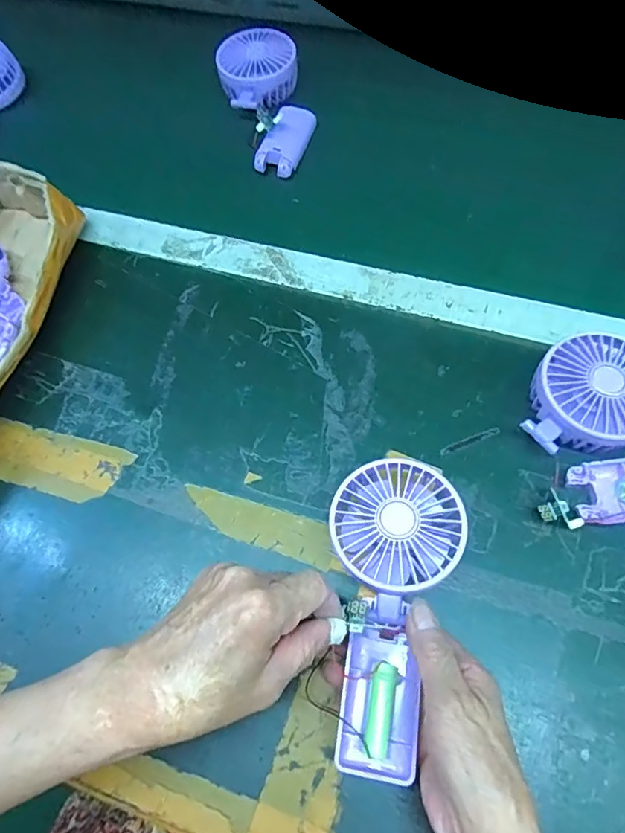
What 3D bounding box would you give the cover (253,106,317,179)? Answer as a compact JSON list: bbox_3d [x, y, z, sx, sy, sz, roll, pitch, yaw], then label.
[{"bbox_3d":[-0.027,-0.293,0.527,0.042,0.017,0.091,23,73,-8],"label":"cover"}]

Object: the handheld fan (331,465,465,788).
[{"bbox_3d":[0.046,0.116,0.310,0.080,0.031,0.180,9,73,8],"label":"handheld fan"}]

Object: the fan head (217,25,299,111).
[{"bbox_3d":[-0.061,-0.388,0.562,0.088,0.049,0.089,-11,64,-2],"label":"fan head"}]

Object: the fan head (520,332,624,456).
[{"bbox_3d":[0.203,-0.011,0.369,0.083,0.041,0.098,41,73,20],"label":"fan head"}]

